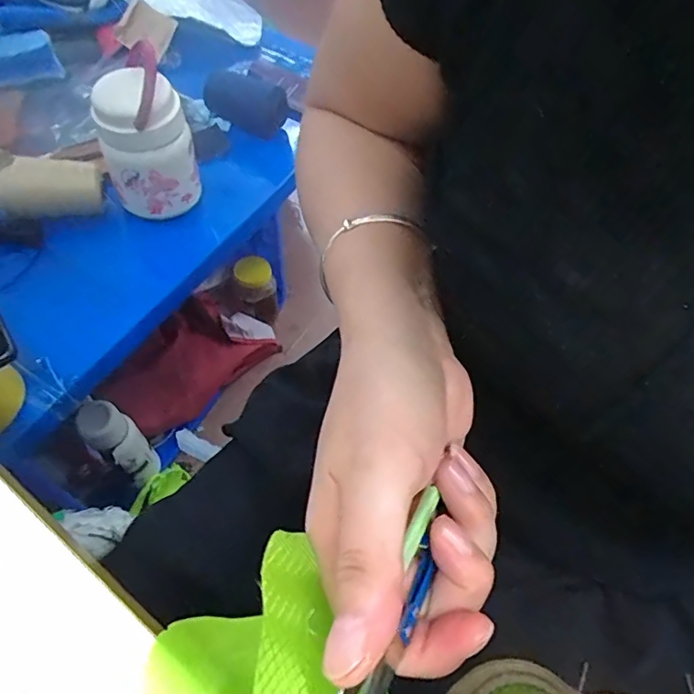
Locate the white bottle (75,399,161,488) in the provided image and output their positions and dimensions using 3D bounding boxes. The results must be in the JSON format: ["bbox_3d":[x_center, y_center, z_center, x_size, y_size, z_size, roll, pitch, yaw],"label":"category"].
[{"bbox_3d":[-0.364,0.157,0.839,0.062,0.222,0.066,2,57,-2],"label":"white bottle"}]

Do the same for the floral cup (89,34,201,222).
[{"bbox_3d":[-0.232,-0.244,0.597,0.099,0.150,0.107,-16,60,-13],"label":"floral cup"}]

